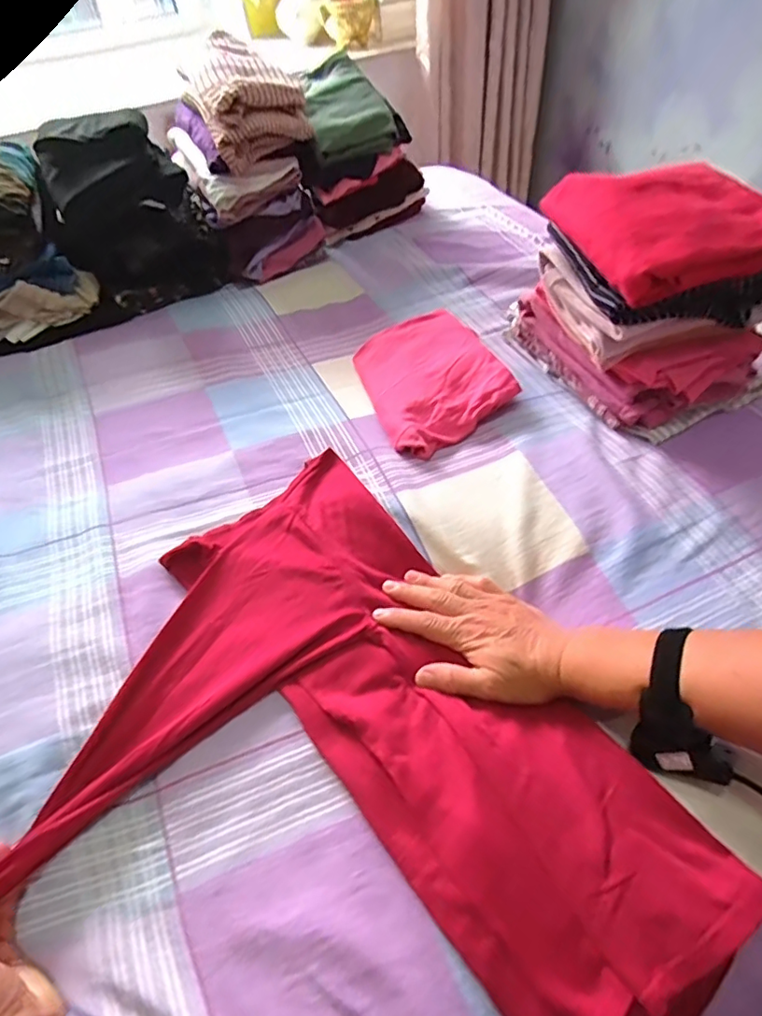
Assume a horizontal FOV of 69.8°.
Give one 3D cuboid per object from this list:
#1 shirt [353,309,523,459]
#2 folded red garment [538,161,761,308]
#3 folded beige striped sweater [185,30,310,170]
[{"bbox_3d":[0.065,-0.176,0.718,0.177,0.043,0.225,-21,53,-11],"label":"shirt"},{"bbox_3d":[0.308,-0.303,0.572,0.219,0.061,0.173,-12,49,-4],"label":"folded red garment"},{"bbox_3d":[-0.218,-0.654,0.875,0.161,0.113,0.224,-20,51,-11],"label":"folded beige striped sweater"}]

